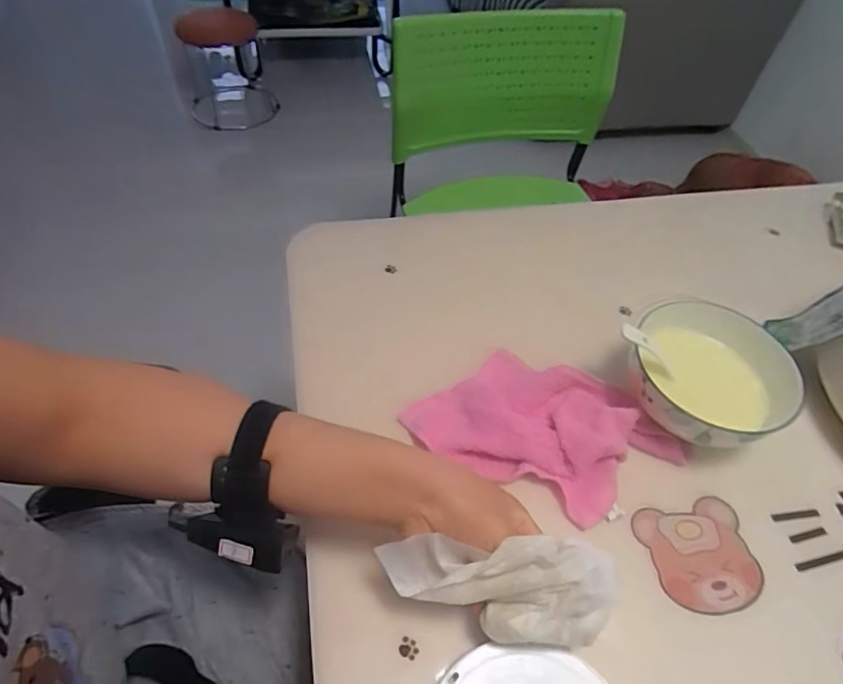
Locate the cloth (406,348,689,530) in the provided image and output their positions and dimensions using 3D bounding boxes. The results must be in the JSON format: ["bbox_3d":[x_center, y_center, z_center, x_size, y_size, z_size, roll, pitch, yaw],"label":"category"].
[{"bbox_3d":[0.110,0.070,0.459,0.221,0.034,0.133,24,54,14],"label":"cloth"}]

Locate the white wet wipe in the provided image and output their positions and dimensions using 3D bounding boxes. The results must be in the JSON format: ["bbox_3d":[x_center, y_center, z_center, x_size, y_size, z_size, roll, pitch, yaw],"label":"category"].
[{"bbox_3d":[0.047,0.159,0.339,0.144,0.063,0.051,5,51,7],"label":"white wet wipe"}]

